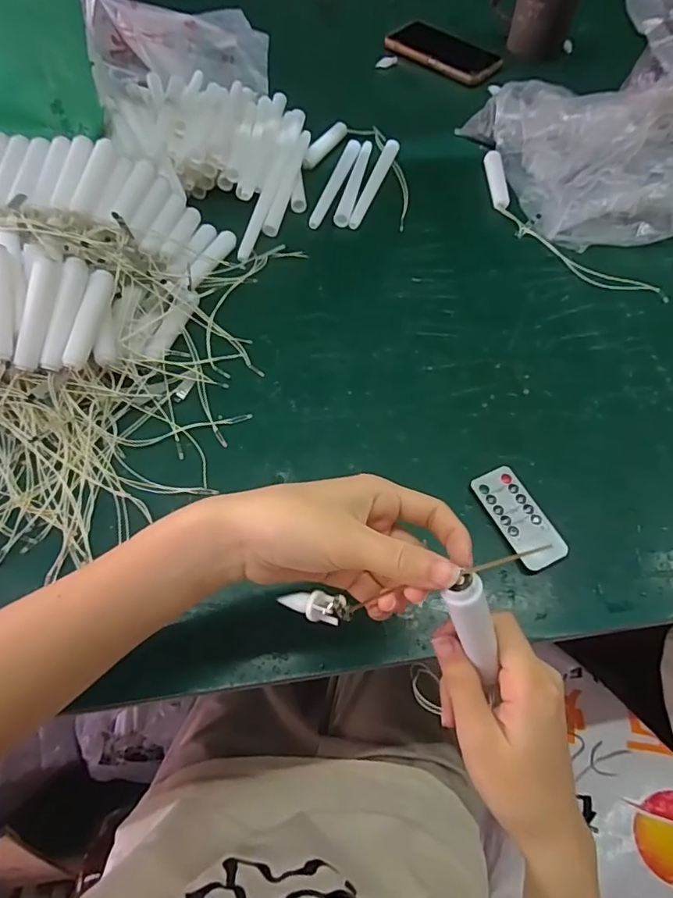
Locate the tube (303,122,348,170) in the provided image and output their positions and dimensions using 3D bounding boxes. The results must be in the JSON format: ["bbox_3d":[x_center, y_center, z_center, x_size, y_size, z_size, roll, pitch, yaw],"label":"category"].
[{"bbox_3d":[-0.011,-0.377,0.640,0.019,0.014,0.096,25,64,13],"label":"tube"}]

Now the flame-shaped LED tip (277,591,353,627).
[{"bbox_3d":[-0.011,0.080,0.263,0.037,0.013,0.014,9,61,5],"label":"flame-shaped LED tip"}]

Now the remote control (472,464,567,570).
[{"bbox_3d":[0.143,0.054,0.407,0.038,0.008,0.085,-22,63,-12],"label":"remote control"}]

